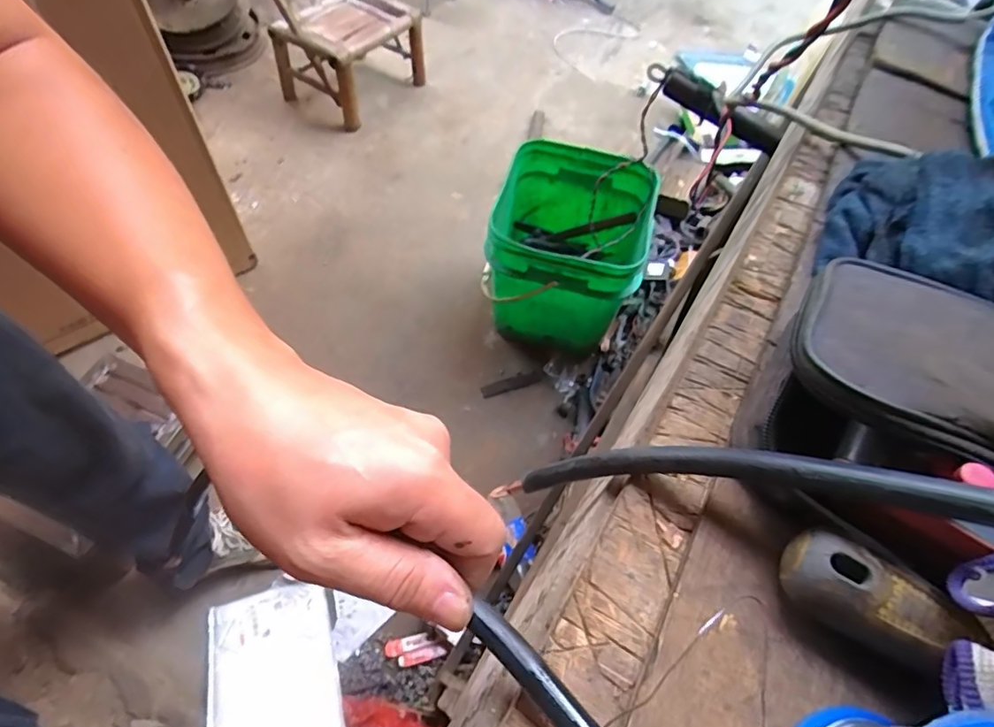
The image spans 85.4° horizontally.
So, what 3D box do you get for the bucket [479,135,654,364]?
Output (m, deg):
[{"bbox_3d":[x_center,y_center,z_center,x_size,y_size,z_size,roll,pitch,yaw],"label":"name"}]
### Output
[{"bbox_3d":[0.143,-0.229,1.171,0.304,0.330,0.315,13,62,5],"label":"bucket"}]

